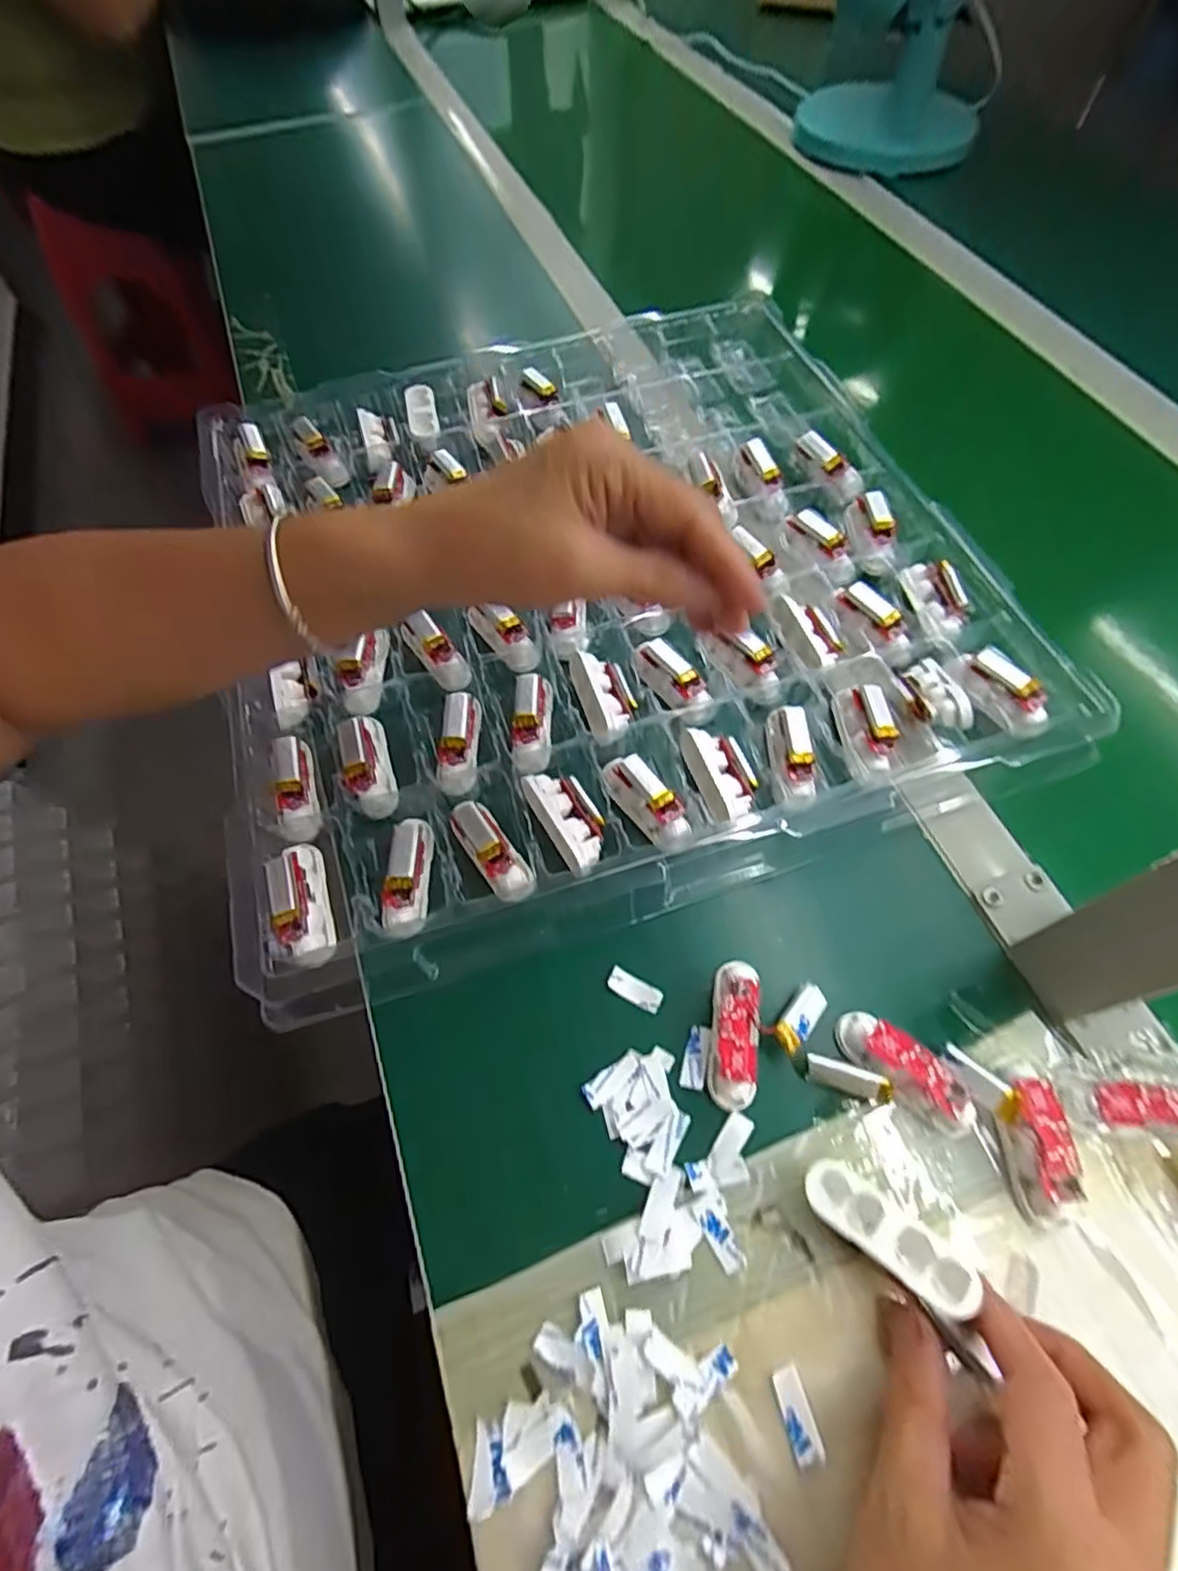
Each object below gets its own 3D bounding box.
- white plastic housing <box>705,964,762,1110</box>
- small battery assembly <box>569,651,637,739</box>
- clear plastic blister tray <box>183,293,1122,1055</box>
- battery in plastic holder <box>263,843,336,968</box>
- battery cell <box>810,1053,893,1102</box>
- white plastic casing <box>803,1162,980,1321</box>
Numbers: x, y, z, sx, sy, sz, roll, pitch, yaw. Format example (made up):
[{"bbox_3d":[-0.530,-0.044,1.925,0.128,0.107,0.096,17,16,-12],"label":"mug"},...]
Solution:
[{"bbox_3d":[0.066,0.113,0.302,0.019,0.020,0.061,9,62,5],"label":"white plastic housing"},{"bbox_3d":[0.010,-0.053,0.382,0.031,0.018,0.064,-15,63,-7],"label":"small battery assembly"},{"bbox_3d":[0.000,-0.146,0.438,0.464,0.038,0.464,-15,63,-8],"label":"clear plastic blister tray"},{"bbox_3d":[-0.143,0.060,0.327,0.027,0.024,0.066,-21,64,-11],"label":"battery in plastic holder"},{"bbox_3d":[0.113,0.127,0.288,0.035,0.013,0.009,9,60,31],"label":"battery cell"},{"bbox_3d":[0.114,0.172,0.254,0.062,0.007,0.021,28,64,37],"label":"white plastic casing"}]

